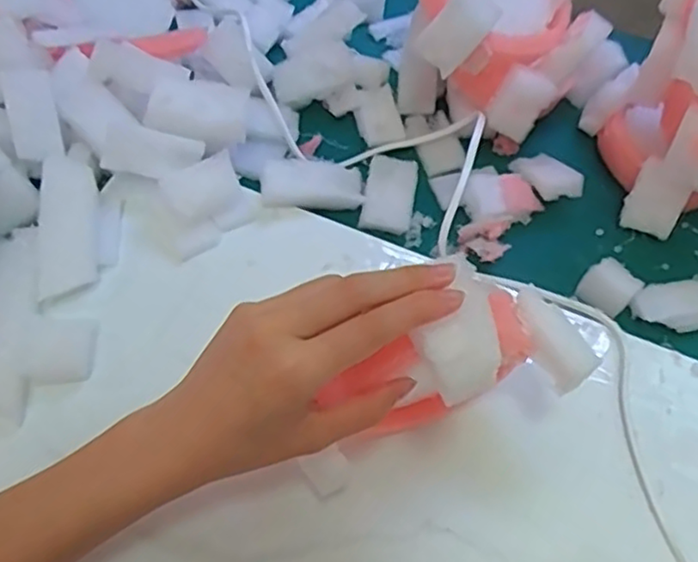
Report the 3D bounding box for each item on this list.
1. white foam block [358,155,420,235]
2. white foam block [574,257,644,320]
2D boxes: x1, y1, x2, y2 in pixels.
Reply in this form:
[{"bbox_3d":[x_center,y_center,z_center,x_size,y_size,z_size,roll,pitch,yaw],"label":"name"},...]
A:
[{"bbox_3d":[0.028,-0.058,0.457,0.033,0.021,0.048,12,58,3],"label":"white foam block"},{"bbox_3d":[0.161,0.004,0.422,0.026,0.024,0.030,-39,69,-24],"label":"white foam block"}]

